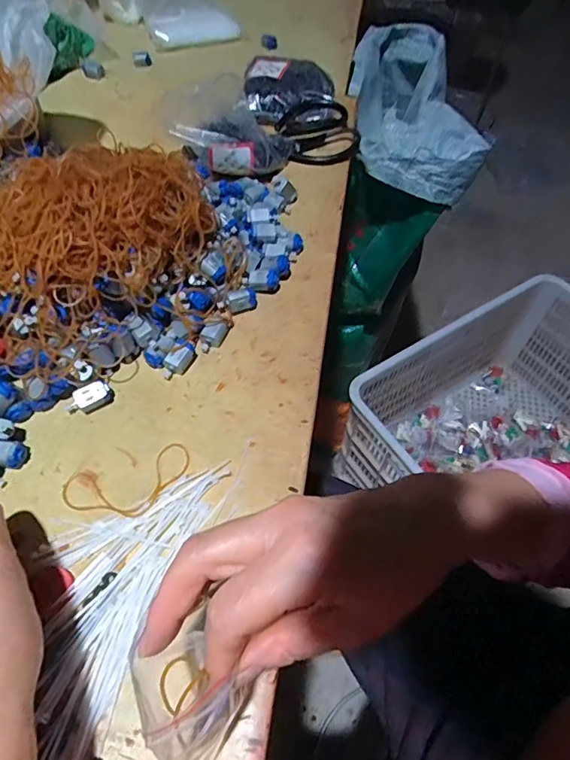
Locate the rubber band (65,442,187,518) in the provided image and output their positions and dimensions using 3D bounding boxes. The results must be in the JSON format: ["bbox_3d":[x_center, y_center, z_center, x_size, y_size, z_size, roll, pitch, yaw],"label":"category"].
[{"bbox_3d":[-0.116,0.078,0.363,0.095,0.004,0.049,-15,57,-11],"label":"rubber band"}]

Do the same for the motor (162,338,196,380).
[{"bbox_3d":[-0.091,-0.019,0.426,0.017,0.016,0.036,22,58,13],"label":"motor"}]

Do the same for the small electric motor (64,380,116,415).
[{"bbox_3d":[-0.160,0.016,0.401,0.038,0.016,0.018,-22,59,-16],"label":"small electric motor"}]

